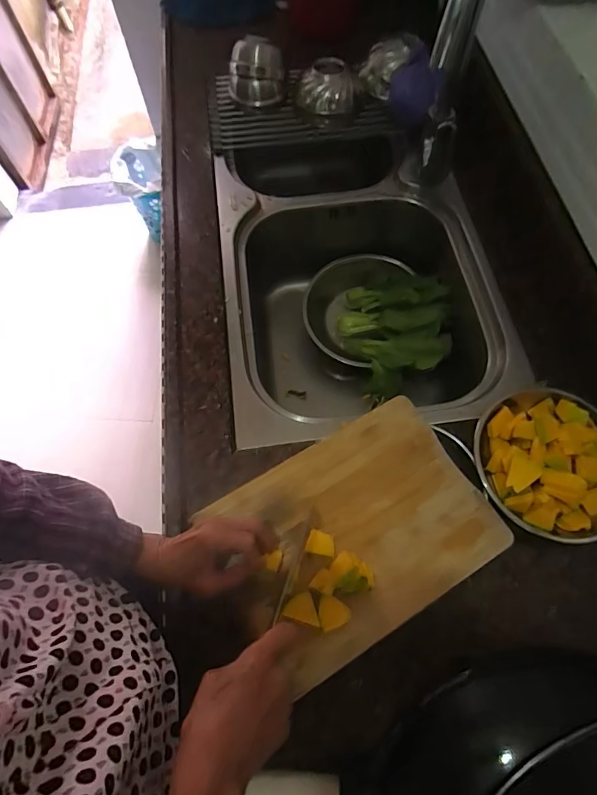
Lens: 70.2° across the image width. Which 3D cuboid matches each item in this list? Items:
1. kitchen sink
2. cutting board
[{"bbox_3d":[0.085,-0.234,0.786,0.422,0.218,0.686,-7,66,-3],"label":"kitchen sink"},{"bbox_3d":[0.069,0.152,0.500,0.290,0.025,0.219,-28,69,-12],"label":"cutting board"}]

